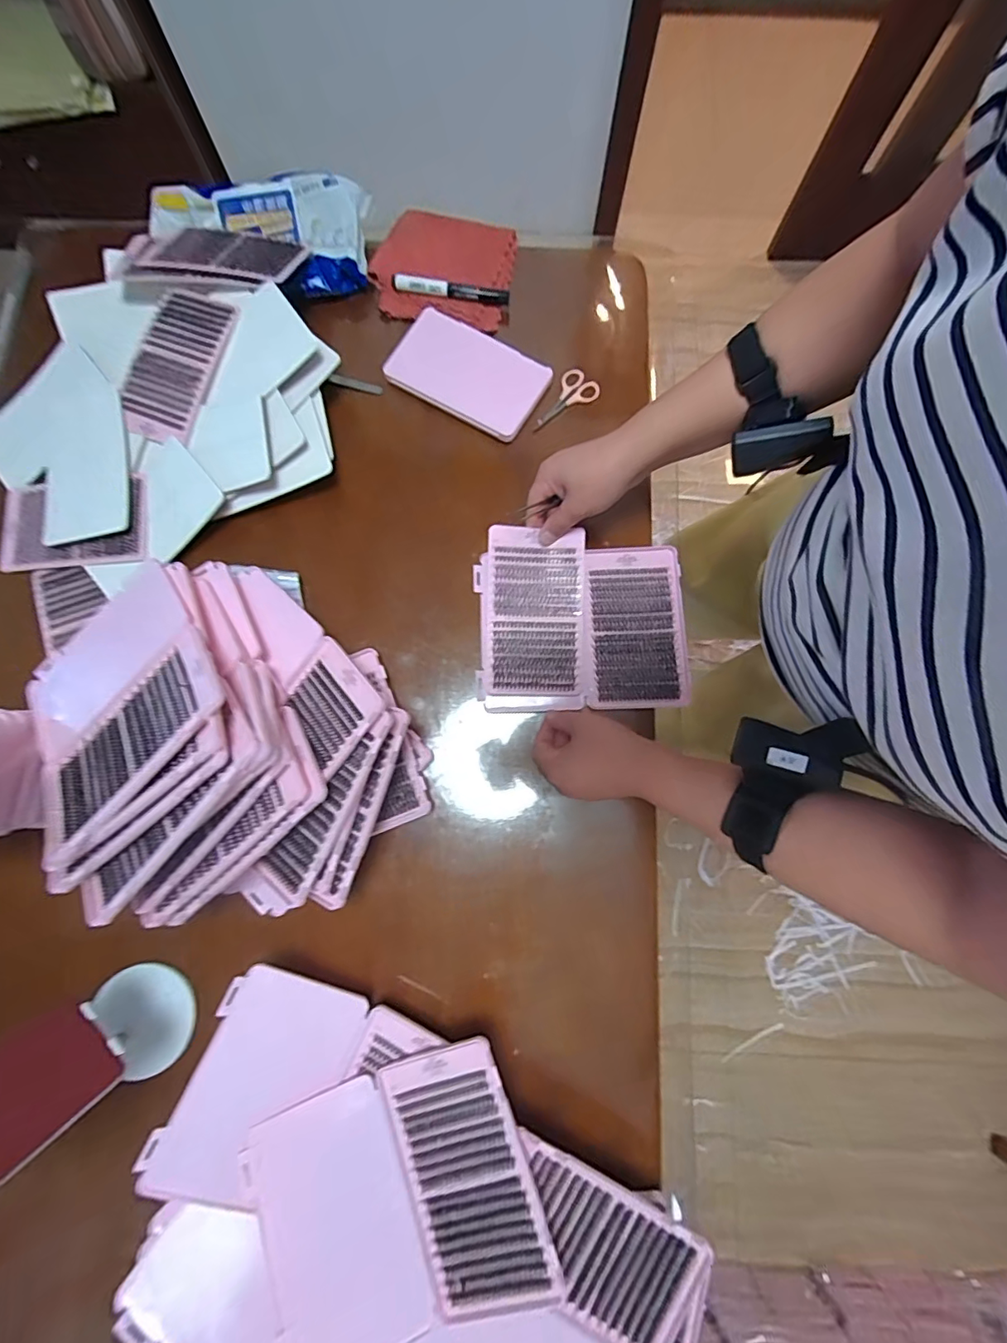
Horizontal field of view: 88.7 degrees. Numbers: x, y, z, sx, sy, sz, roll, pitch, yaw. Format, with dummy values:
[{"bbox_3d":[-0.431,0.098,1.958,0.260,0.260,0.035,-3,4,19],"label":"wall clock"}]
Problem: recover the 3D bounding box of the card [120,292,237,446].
[{"bbox_3d":[-0.365,-0.338,0.571,0.098,0.006,0.164,19,88,8],"label":"card"}]

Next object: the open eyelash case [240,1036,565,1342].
[{"bbox_3d":[-0.084,0.423,0.412,0.218,0.036,0.180,-20,79,-4],"label":"open eyelash case"}]

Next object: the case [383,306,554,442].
[{"bbox_3d":[-0.041,-0.361,0.625,0.181,0.019,0.106,29,80,5],"label":"case"}]

